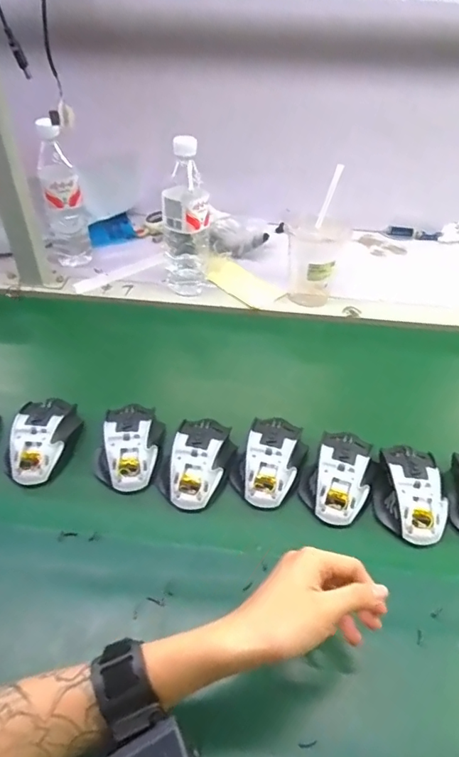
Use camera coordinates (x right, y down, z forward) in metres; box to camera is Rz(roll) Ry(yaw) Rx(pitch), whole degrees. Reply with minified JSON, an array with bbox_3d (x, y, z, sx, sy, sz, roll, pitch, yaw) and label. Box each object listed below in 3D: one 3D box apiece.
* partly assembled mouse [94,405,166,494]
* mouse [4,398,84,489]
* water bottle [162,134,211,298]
[{"bbox_3d":[-0.116,0.071,0.586,0.072,0.033,0.109,6,45,4],"label":"partly assembled mouse"},{"bbox_3d":[-0.213,0.068,0.590,0.067,0.038,0.111,5,45,3],"label":"mouse"},{"bbox_3d":[-0.066,-0.238,0.760,0.069,0.215,0.069,26,49,22],"label":"water bottle"}]

